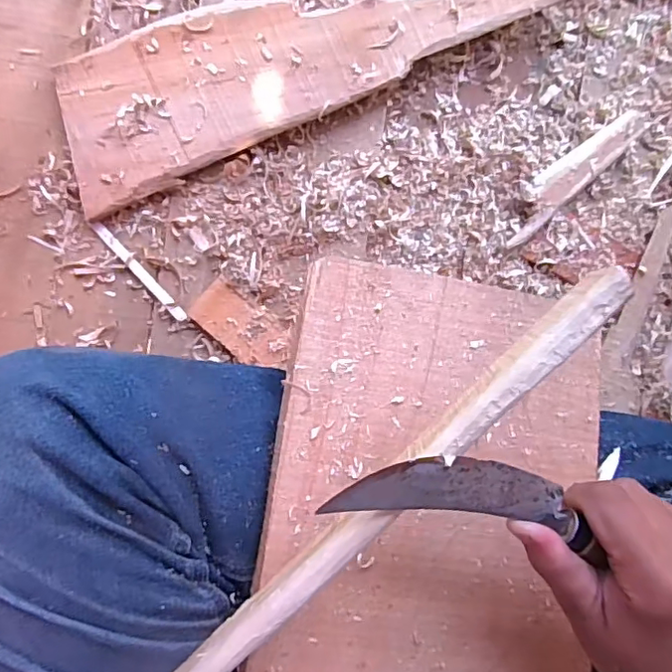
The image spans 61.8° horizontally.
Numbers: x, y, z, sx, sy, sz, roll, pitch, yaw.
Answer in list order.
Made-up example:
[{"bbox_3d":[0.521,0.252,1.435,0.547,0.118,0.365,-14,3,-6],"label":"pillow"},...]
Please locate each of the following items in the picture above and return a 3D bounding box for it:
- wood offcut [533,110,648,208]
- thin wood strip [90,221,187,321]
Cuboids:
[{"bbox_3d":[0.237,-0.165,0.525,0.128,0.017,0.032,-37,94,-6],"label":"wood offcut"},{"bbox_3d":[-0.167,-0.055,0.478,0.009,0.006,0.109,-42,94,-6],"label":"thin wood strip"}]

